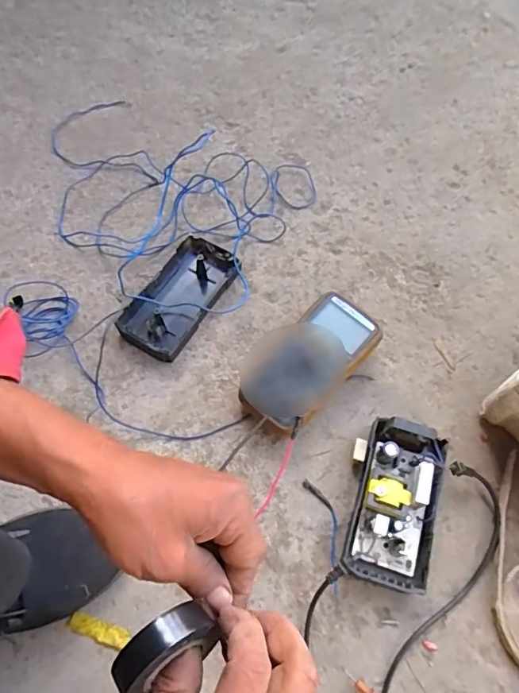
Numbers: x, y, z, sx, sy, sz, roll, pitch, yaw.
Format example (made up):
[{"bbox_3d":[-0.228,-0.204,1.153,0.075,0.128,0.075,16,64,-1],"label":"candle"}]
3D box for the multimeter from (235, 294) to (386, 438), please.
[{"bbox_3d":[0.059,0.021,0.584,0.092,0.052,0.175,42,74,17],"label":"multimeter"}]

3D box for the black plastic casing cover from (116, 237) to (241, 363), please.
[{"bbox_3d":[-0.100,-0.065,0.627,0.084,0.033,0.169,32,70,10],"label":"black plastic casing cover"}]

